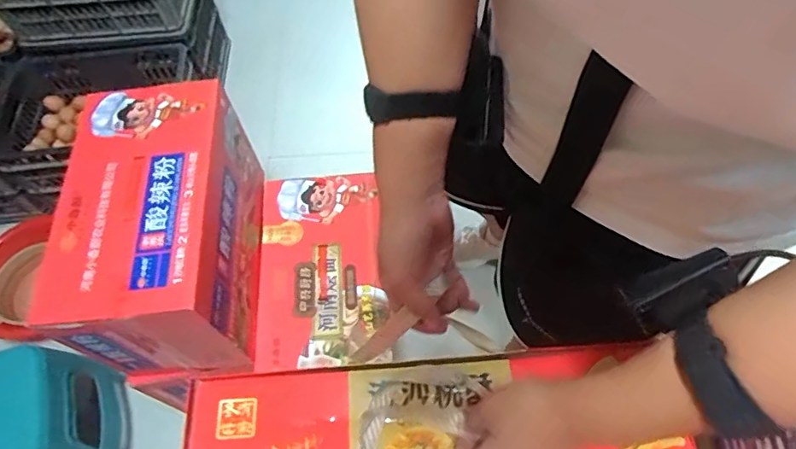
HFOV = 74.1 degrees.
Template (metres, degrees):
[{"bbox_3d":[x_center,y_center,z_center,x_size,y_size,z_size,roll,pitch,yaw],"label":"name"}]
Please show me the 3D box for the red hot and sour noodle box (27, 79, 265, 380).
[{"bbox_3d":[-0.377,0.008,0.885,0.224,0.276,0.416,-5,60,0],"label":"red hot and sour noodle box"}]

